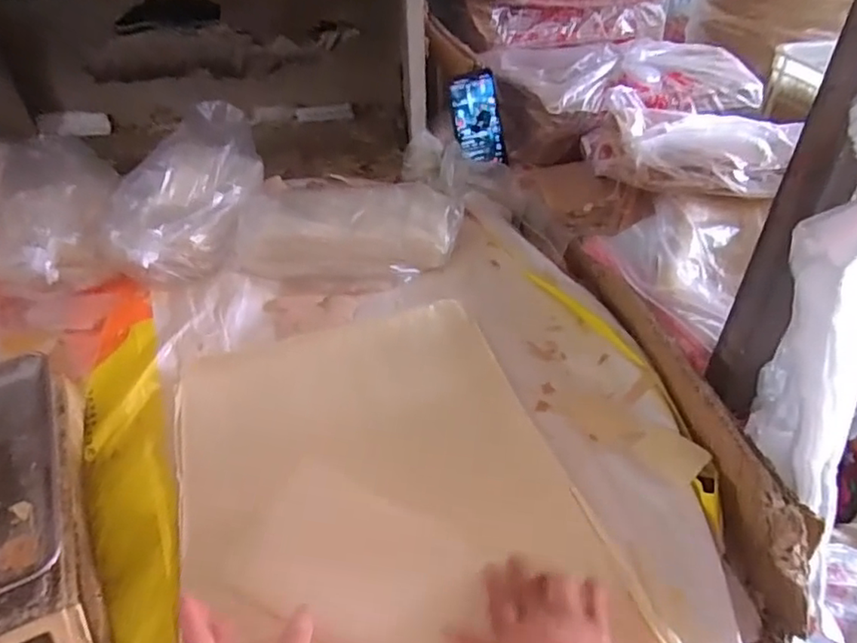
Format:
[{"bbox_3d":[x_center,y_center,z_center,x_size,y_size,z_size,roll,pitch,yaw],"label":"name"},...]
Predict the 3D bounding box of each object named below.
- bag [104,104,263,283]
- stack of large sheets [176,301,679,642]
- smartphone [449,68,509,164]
[{"bbox_3d":[-0.330,-0.187,0.828,0.159,0.095,0.319,3,56,5],"label":"bag"},{"bbox_3d":[-0.035,0.170,0.509,0.324,0.031,0.508,-15,43,-14],"label":"stack of large sheets"},{"bbox_3d":[0.078,-0.316,0.930,0.074,0.141,0.015,-15,23,0],"label":"smartphone"}]

